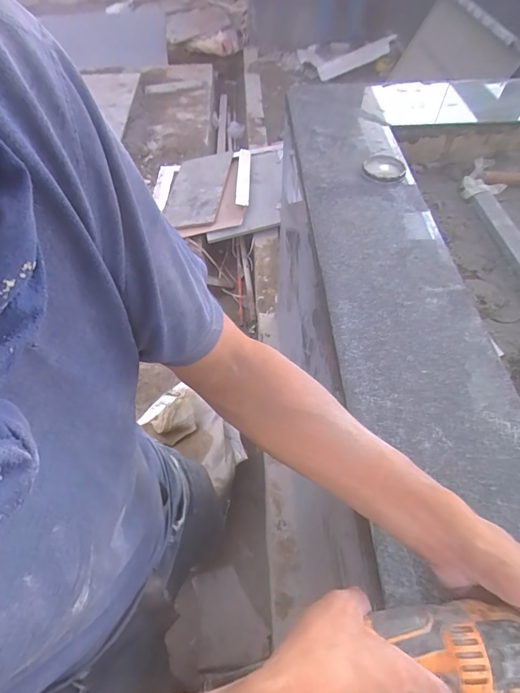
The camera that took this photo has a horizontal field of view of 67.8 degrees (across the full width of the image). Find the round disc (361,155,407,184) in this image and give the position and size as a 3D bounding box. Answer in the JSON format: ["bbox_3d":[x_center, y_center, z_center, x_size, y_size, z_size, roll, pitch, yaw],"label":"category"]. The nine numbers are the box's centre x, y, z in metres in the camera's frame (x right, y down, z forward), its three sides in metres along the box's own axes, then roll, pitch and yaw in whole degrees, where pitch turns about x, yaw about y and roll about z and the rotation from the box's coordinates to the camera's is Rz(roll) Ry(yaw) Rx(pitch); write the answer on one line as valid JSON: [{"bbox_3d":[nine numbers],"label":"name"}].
[{"bbox_3d":[0.261,-0.374,0.811,0.089,0.014,0.089,-1,54,1],"label":"round disc"}]

